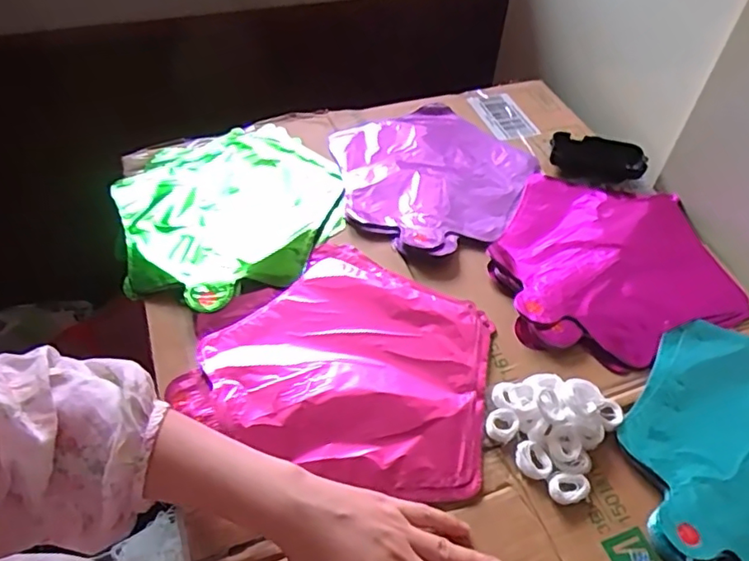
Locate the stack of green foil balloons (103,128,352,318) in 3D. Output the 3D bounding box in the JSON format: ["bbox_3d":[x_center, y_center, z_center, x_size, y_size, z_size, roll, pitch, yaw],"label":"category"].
[{"bbox_3d":[-0.153,-0.074,0.625,0.240,0.045,0.264,-20,54,-19],"label":"stack of green foil balloons"}]

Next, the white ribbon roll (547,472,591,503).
[{"bbox_3d":[0.144,0.154,0.428,0.031,0.009,0.019,-7,51,-9],"label":"white ribbon roll"}]

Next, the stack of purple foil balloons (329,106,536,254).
[{"bbox_3d":[0.073,-0.128,0.661,0.231,0.014,0.236,-16,53,-16],"label":"stack of purple foil balloons"}]

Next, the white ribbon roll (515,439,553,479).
[{"bbox_3d":[0.121,0.137,0.440,0.022,0.010,0.030,-36,60,-28],"label":"white ribbon roll"}]

